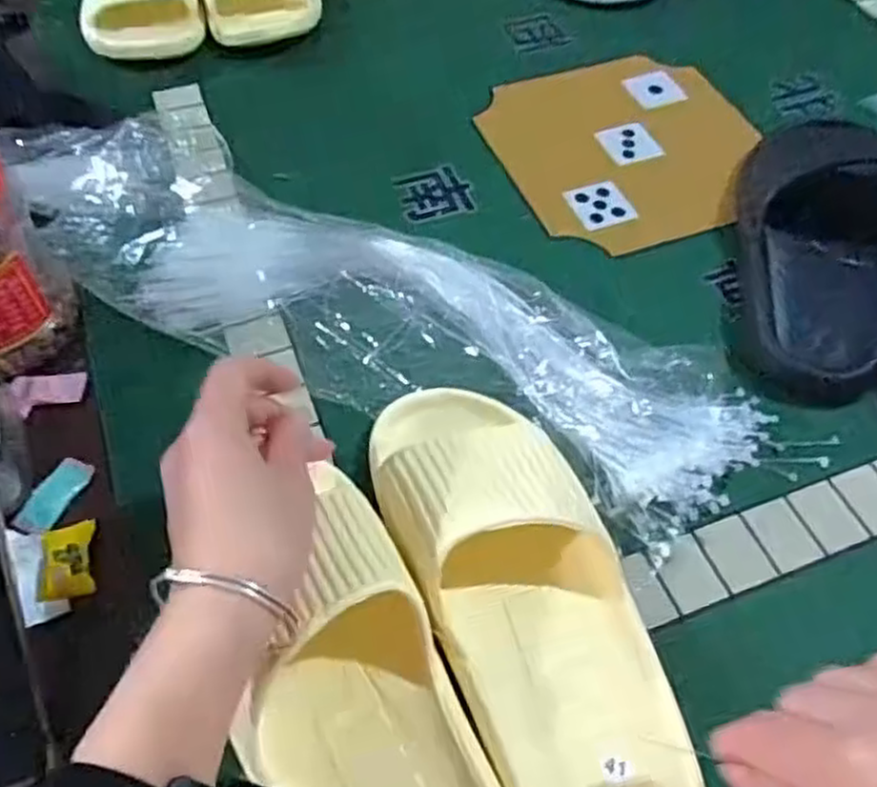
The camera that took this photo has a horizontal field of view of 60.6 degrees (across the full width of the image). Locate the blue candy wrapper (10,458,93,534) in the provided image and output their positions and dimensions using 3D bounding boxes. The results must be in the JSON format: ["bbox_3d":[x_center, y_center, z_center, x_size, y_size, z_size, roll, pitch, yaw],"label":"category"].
[{"bbox_3d":[-0.217,0.058,0.425,0.015,0.013,0.049,18,57,9],"label":"blue candy wrapper"}]

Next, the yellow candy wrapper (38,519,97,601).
[{"bbox_3d":[-0.198,0.087,0.397,0.025,0.009,0.044,-10,57,-10],"label":"yellow candy wrapper"}]

